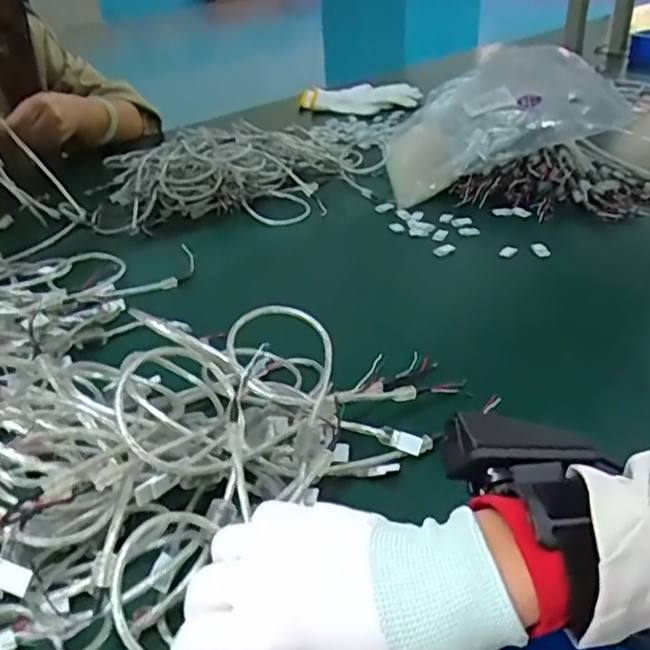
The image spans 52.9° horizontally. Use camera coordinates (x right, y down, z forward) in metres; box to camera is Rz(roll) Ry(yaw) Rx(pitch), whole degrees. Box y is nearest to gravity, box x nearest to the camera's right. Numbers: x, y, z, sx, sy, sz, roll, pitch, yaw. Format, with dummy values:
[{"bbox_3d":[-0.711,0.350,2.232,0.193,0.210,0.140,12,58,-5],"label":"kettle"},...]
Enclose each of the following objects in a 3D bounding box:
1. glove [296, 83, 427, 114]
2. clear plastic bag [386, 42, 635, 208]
[{"bbox_3d":[0.054,-0.428,1.222,0.236,0.028,0.108,8,35,18],"label":"glove"},{"bbox_3d":[0.228,-0.279,0.859,0.298,0.124,0.212,-7,33,-5],"label":"clear plastic bag"}]

